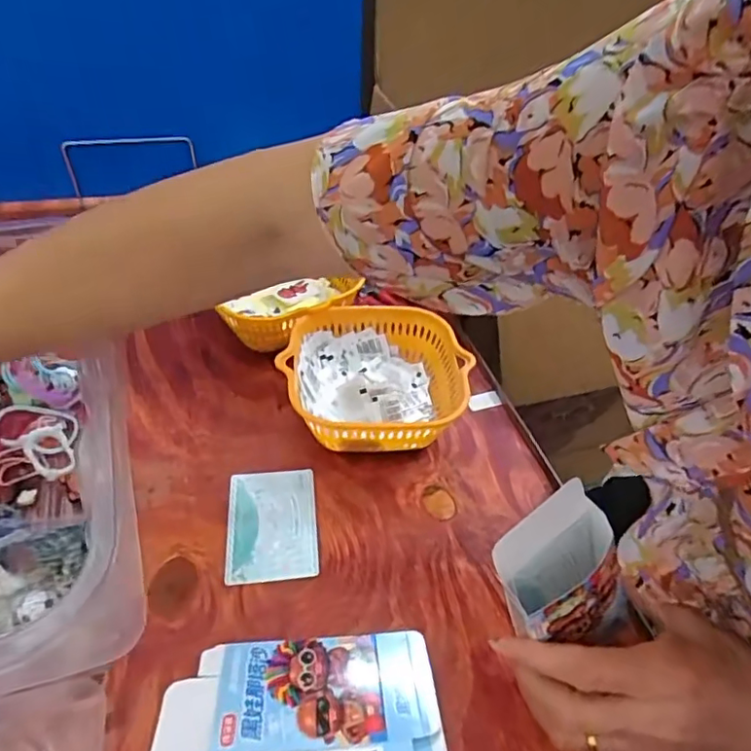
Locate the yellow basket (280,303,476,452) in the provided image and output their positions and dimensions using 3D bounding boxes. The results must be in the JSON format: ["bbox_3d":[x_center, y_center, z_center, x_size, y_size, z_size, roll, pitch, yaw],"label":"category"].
[{"bbox_3d":[0.000,0.011,0.449,0.140,0.063,0.128,0,45,-4],"label":"yellow basket"}]

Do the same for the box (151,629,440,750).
[{"bbox_3d":[-0.041,0.181,0.299,0.146,0.004,0.082,-2,28,-7],"label":"box"}]

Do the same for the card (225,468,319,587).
[{"bbox_3d":[-0.074,0.104,0.390,0.062,0.004,0.087,-4,45,-7],"label":"card"}]

